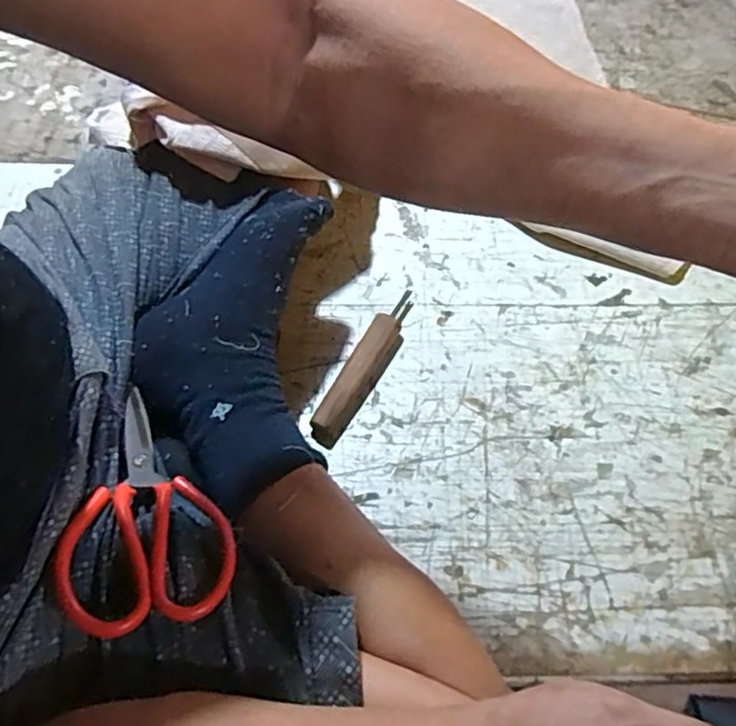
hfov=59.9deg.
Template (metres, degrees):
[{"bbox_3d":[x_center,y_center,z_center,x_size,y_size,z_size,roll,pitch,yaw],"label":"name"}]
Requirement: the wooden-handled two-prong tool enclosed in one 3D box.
[{"bbox_3d":[0.000,-0.001,0.648,0.033,0.032,0.195,26,65,11],"label":"wooden-handled two-prong tool"}]

